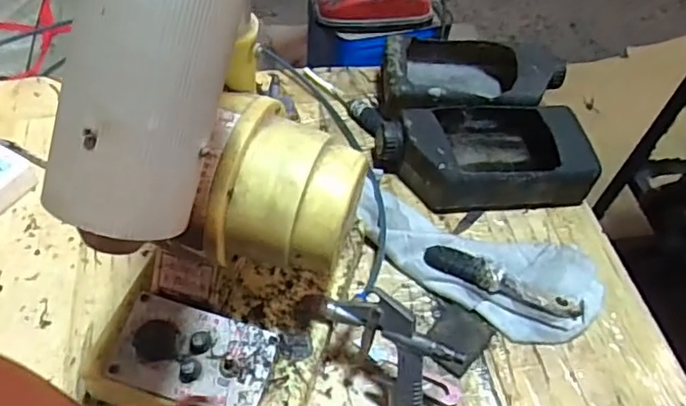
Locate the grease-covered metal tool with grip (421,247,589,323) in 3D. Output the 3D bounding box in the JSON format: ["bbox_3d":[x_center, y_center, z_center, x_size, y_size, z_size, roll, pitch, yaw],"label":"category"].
[{"bbox_3d":[0.156,0.078,0.558,0.157,0.027,0.030,19,53,10],"label":"grease-covered metal tool with grip"}]

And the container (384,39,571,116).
[{"bbox_3d":[0.157,-0.153,0.727,0.214,0.071,0.127,0,53,-5],"label":"container"}]

